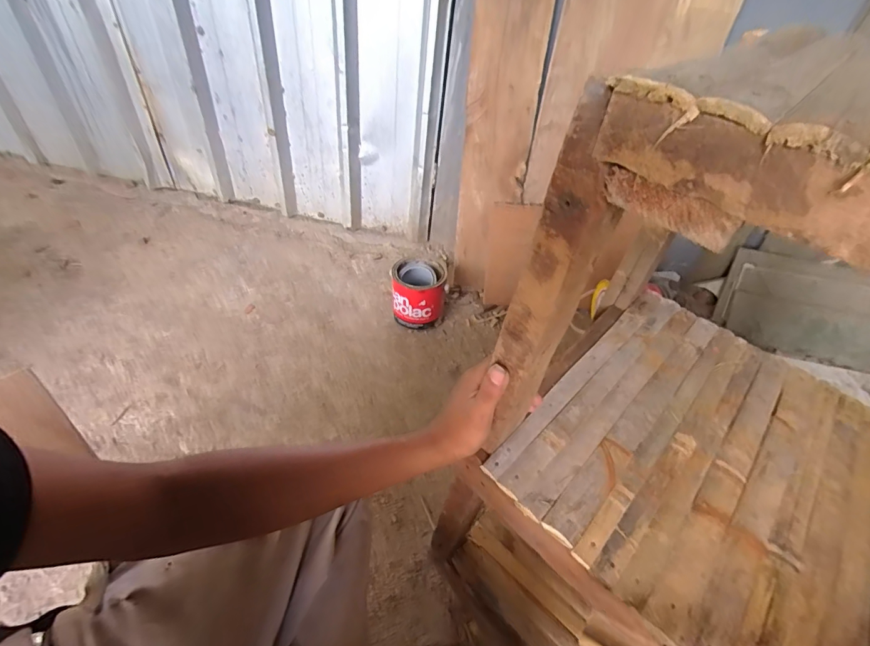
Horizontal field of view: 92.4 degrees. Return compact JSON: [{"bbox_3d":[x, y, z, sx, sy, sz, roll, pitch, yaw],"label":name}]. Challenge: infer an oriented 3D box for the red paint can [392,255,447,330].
[{"bbox_3d":[-0.045,-0.084,1.173,0.146,0.164,0.133,3,43,-3],"label":"red paint can"}]

